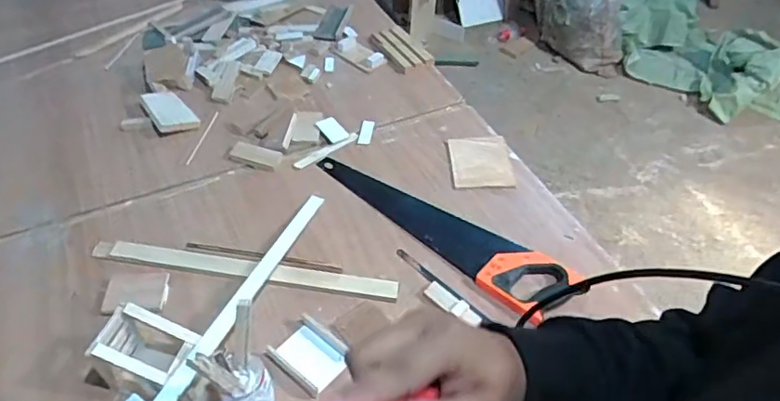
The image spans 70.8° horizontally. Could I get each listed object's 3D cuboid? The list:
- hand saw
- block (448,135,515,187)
[{"bbox_3d":[0.073,0.037,0.947,0.504,0.021,0.116,32,56,26],"label":"hand saw"},{"bbox_3d":[0.177,-0.075,1.066,0.114,0.013,0.128,-1,48,0],"label":"block"}]

